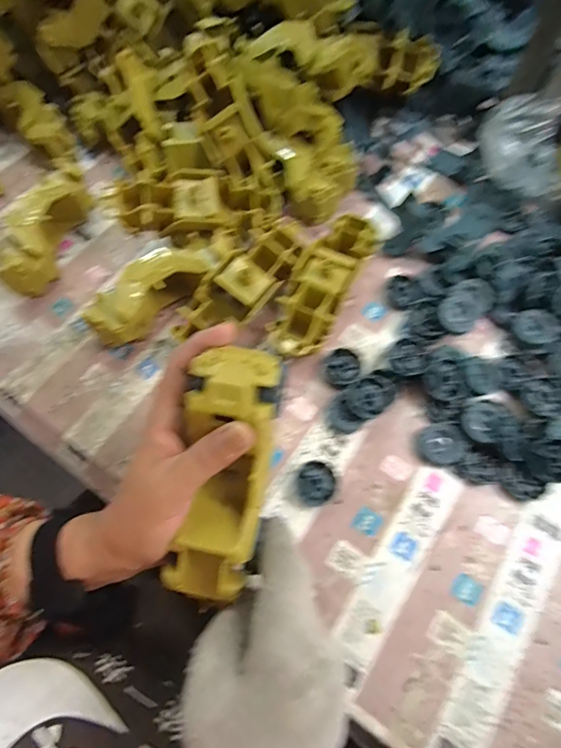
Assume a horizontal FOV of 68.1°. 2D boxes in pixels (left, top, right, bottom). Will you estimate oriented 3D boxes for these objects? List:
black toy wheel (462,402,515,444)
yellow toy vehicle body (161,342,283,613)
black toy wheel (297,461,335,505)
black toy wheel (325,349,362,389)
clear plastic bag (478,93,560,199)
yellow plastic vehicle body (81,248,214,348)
[{"bbox_3d":[0.187,0.044,0.378,0.045,0.015,0.037,-36,66,-18],"label":"black toy wheel"},{"bbox_3d":[-0.037,0.071,0.275,0.057,0.047,0.170,9,95,2],"label":"yellow toy vehicle body"},{"bbox_3d":[0.031,0.098,0.372,0.032,0.011,0.036,27,71,11],"label":"black toy wheel"},{"bbox_3d":[0.061,-0.005,0.409,0.033,0.009,0.039,-2,68,0],"label":"black toy wheel"},{"bbox_3d":[0.275,-0.246,0.444,0.101,0.058,0.087,-18,69,-7],"label":"clear plastic bag"},{"bbox_3d":[-0.131,-0.078,0.420,0.127,0.059,0.051,-39,73,-15],"label":"yellow plastic vehicle body"}]

